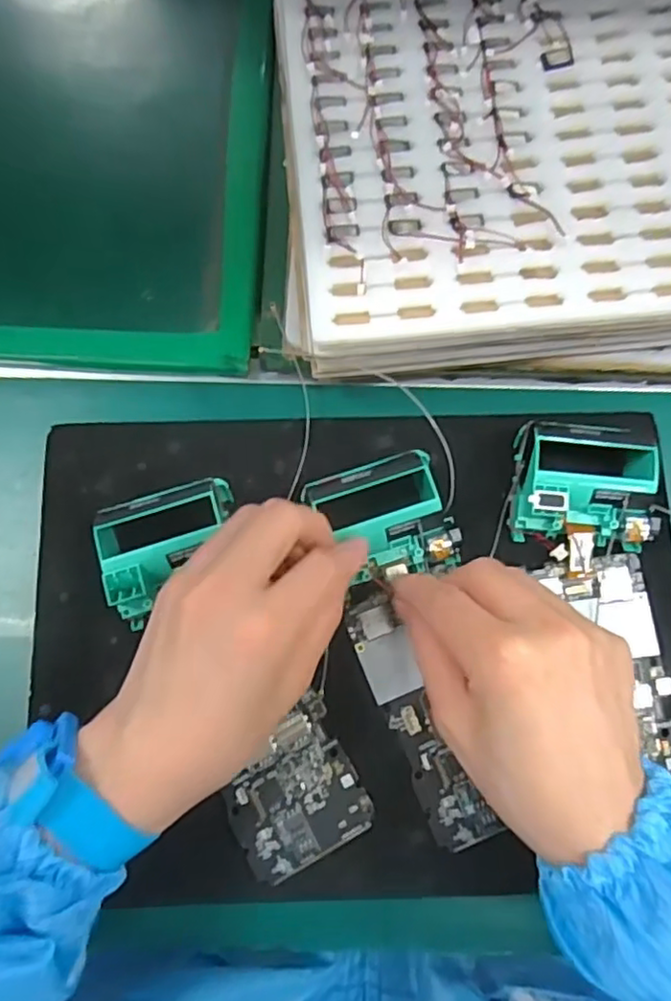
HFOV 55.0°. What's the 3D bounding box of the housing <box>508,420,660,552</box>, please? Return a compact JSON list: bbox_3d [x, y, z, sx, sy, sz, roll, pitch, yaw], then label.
[{"bbox_3d":[0.131,-0.009,0.340,0.070,0.034,0.057,7,77,1],"label":"housing"}]

